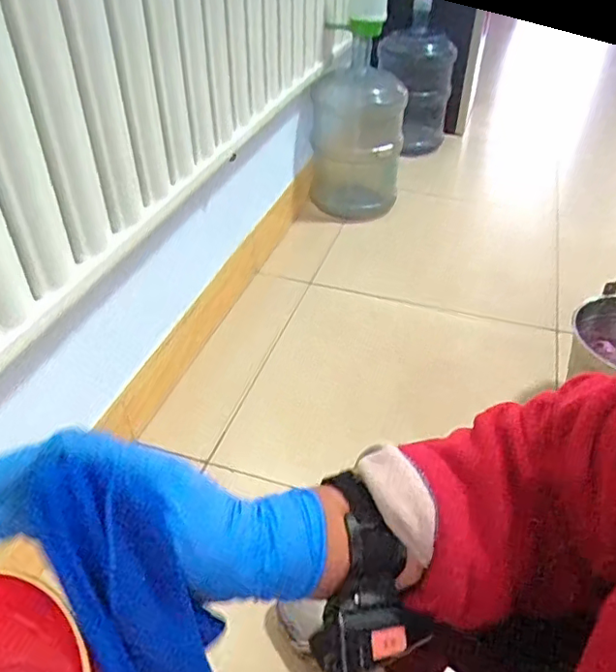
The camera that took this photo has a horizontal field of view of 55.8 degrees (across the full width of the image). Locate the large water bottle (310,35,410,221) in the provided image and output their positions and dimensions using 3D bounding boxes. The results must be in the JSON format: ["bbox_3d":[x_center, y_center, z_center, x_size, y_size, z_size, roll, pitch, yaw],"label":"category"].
[{"bbox_3d":[0.143,-0.565,1.690,0.255,0.423,0.237,5,40,5],"label":"large water bottle"}]

